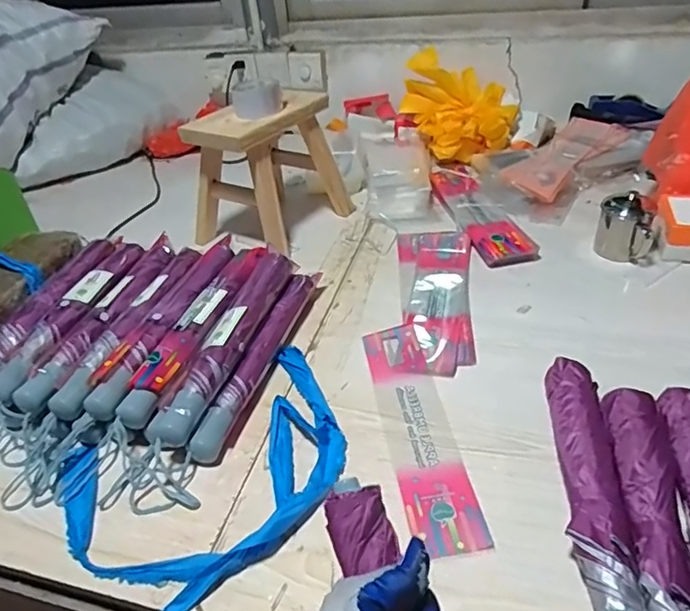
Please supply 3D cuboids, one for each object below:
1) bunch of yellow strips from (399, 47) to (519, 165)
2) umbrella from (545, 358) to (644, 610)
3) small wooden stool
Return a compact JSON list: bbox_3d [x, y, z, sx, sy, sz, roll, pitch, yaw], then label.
[{"bbox_3d":[0.253,-0.443,1.181,0.203,0.189,0.188,-9,38,-3],"label":"bunch of yellow strips"},{"bbox_3d":[0.240,0.192,0.518,0.057,0.053,0.329,3,39,11],"label":"umbrella"},{"bbox_3d":[-0.131,-0.233,0.936,0.171,0.220,0.247,25,48,33],"label":"small wooden stool"}]

